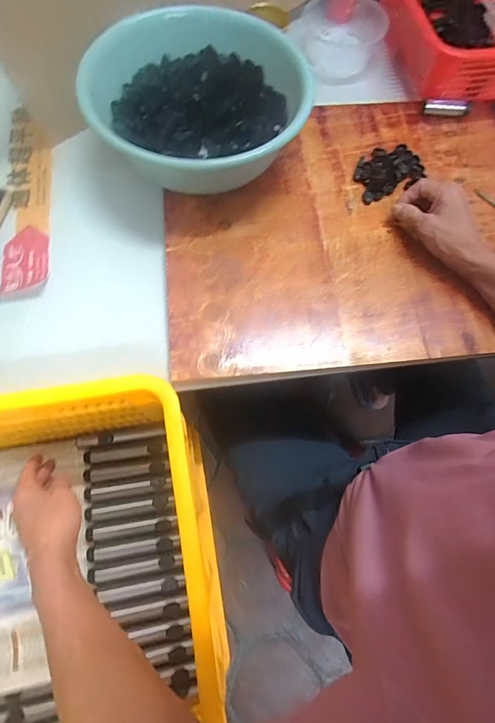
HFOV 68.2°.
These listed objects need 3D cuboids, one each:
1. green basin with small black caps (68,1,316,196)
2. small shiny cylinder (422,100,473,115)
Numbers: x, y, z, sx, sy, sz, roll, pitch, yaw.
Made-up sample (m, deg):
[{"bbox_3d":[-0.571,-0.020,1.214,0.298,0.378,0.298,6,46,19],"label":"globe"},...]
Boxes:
[{"bbox_3d":[-0.070,-0.354,0.514,0.259,0.113,0.273,1,72,-2],"label":"green basin with small black caps"},{"bbox_3d":[0.331,-0.420,0.601,0.081,0.021,0.017,0,72,-2],"label":"small shiny cylinder"}]

